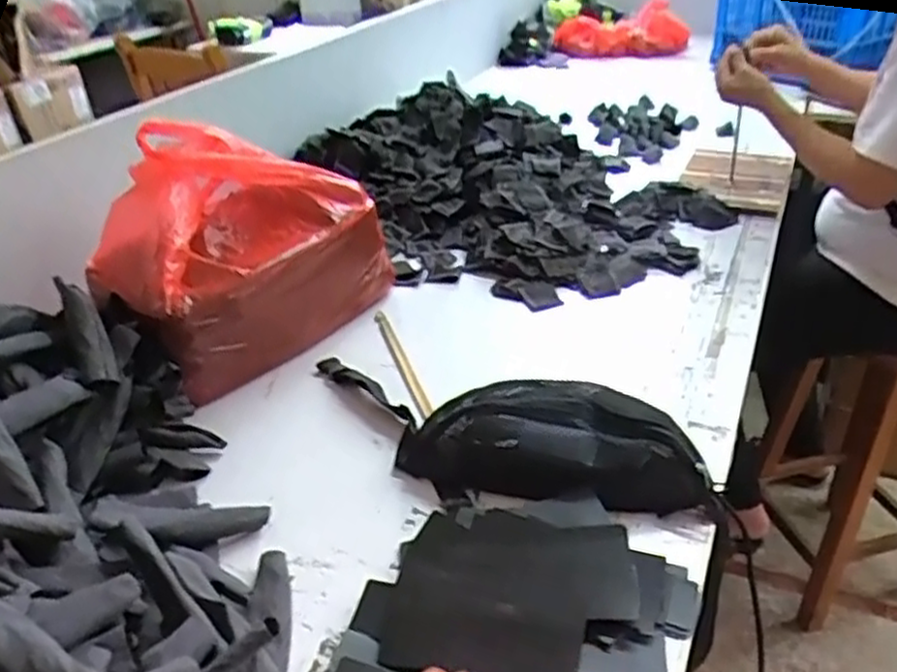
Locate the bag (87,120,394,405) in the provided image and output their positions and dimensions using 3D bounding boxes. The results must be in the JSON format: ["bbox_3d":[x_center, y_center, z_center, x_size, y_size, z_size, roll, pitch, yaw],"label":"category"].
[{"bbox_3d":[-0.248,-0.110,0.907,0.190,0.269,0.333,21,40,34],"label":"bag"}]

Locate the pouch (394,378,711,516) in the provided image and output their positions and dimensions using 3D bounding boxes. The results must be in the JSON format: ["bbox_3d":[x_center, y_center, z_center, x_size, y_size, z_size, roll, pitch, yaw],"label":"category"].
[{"bbox_3d":[0.101,0.091,0.726,0.299,0.066,0.130,8,34,18],"label":"pouch"}]

